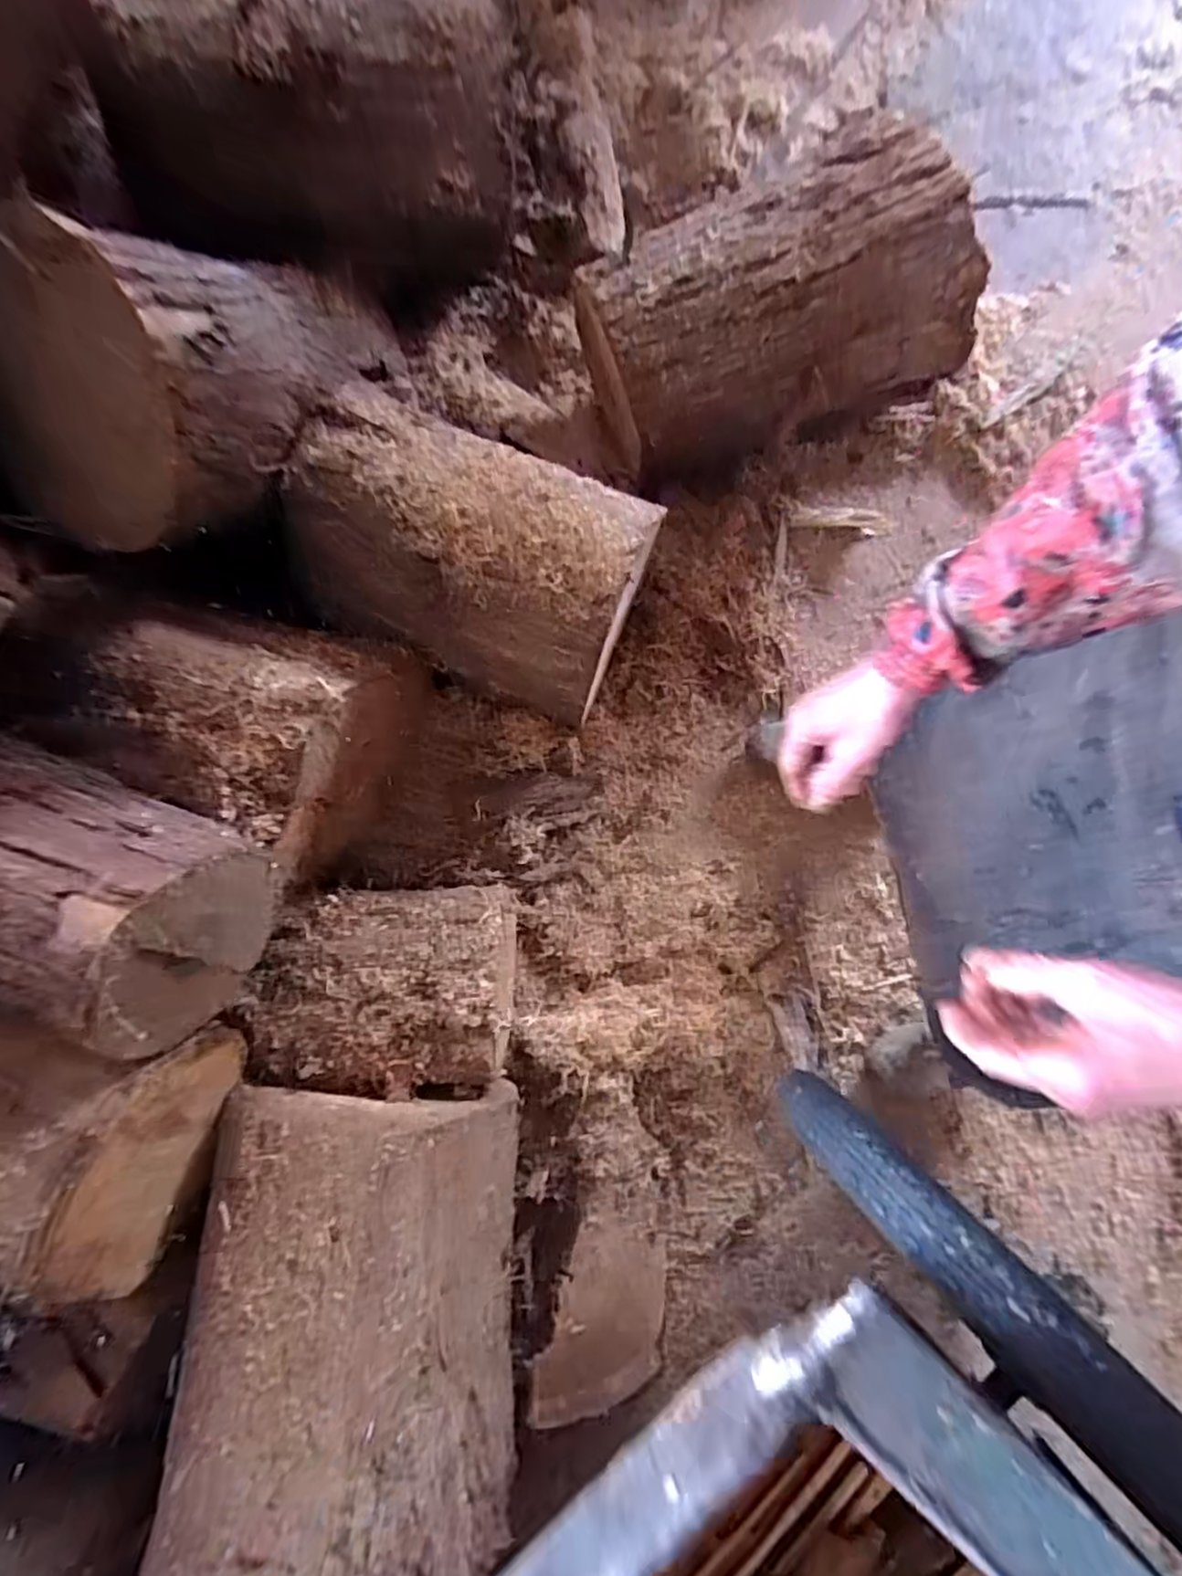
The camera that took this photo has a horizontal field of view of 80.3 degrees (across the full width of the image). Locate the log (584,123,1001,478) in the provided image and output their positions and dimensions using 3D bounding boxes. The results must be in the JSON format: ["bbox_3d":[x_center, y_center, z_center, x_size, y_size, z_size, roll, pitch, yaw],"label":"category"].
[{"bbox_3d":[0.254,-0.682,1.058,0.498,0.298,0.319,-16,77,-2],"label":"log"}]

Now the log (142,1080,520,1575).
[{"bbox_3d":[-0.271,0.618,0.804,0.323,0.240,0.487,0,77,1],"label":"log"}]

